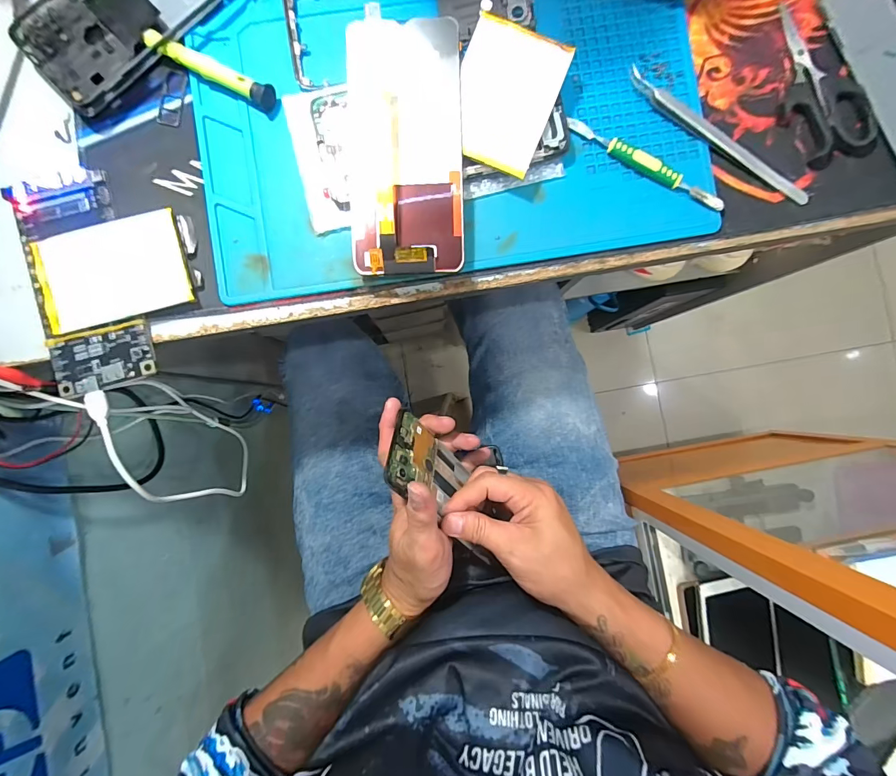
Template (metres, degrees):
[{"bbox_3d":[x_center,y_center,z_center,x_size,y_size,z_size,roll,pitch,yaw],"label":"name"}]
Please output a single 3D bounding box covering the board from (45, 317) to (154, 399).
[{"bbox_3d":[-0.223,-0.019,0.260,0.059,0.009,0.039,-15,87,-4],"label":"board"}]

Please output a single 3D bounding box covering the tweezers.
[{"bbox_3d":[0.183,-0.169,0.276,0.144,0.005,0.011,35,88,1],"label":"tweezers"}]

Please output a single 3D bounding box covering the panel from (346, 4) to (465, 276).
[{"bbox_3d":[-0.027,-0.152,0.253,0.071,0.014,0.157,-1,92,0],"label":"panel"}]

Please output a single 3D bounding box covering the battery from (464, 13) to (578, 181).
[{"bbox_3d":[0.037,-0.187,0.258,0.062,0.004,0.088,21,91,0],"label":"battery"}]

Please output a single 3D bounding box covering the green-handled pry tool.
[{"bbox_3d":[0.134,-0.151,0.273,0.116,0.008,0.014,30,88,0],"label":"green-handled pry tool"}]

